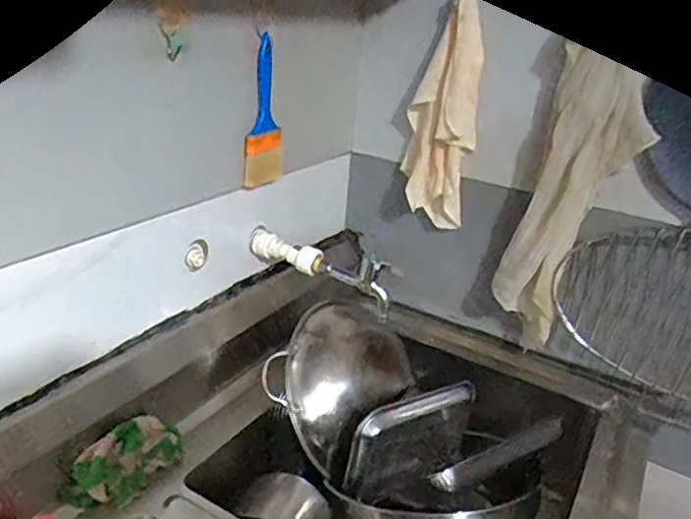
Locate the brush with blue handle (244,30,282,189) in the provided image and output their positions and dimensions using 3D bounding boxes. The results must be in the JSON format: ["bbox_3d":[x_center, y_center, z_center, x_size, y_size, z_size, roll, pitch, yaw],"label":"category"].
[{"bbox_3d":[-0.111,-0.207,0.854,0.014,0.204,0.066,23,33,28],"label":"brush with blue handle"}]

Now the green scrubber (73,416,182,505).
[{"bbox_3d":[-0.250,0.230,0.702,0.054,0.063,0.134,16,26,23],"label":"green scrubber"}]

